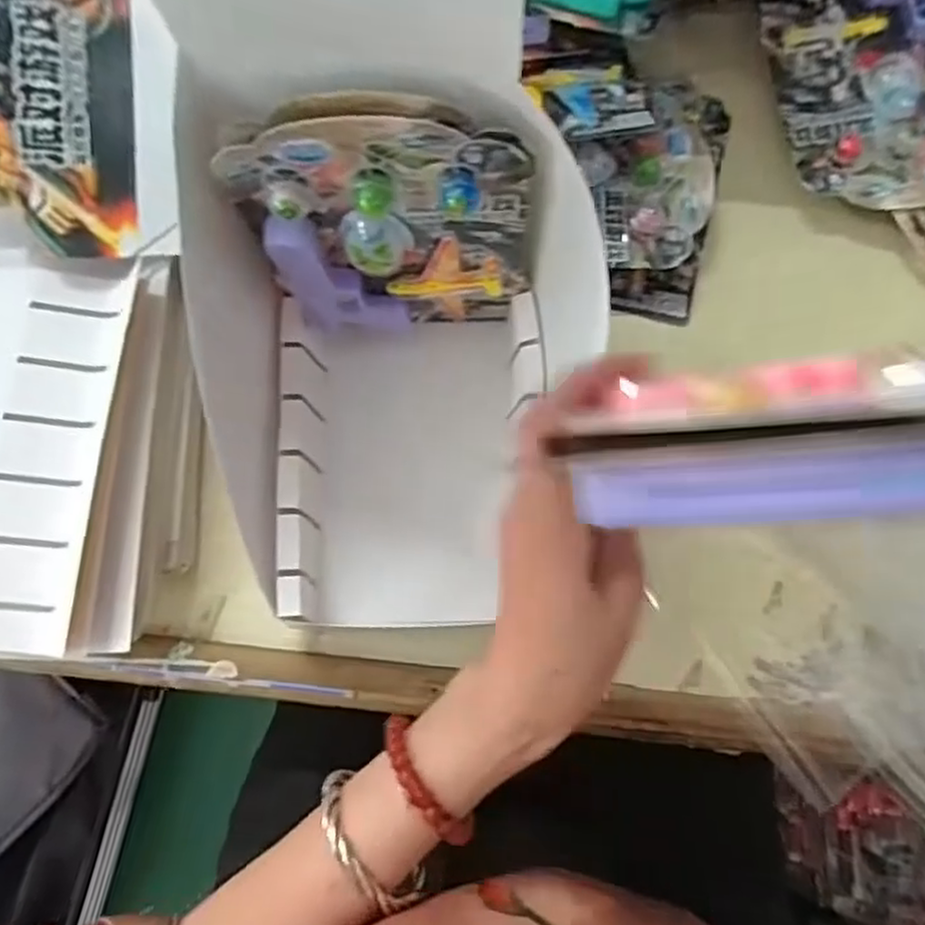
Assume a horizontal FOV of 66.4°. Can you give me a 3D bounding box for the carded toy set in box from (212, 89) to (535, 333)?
[{"bbox_3d":[-0.035,-0.116,0.374,0.139,0.175,0.028,-1,76,1],"label":"carded toy set in box"}]

